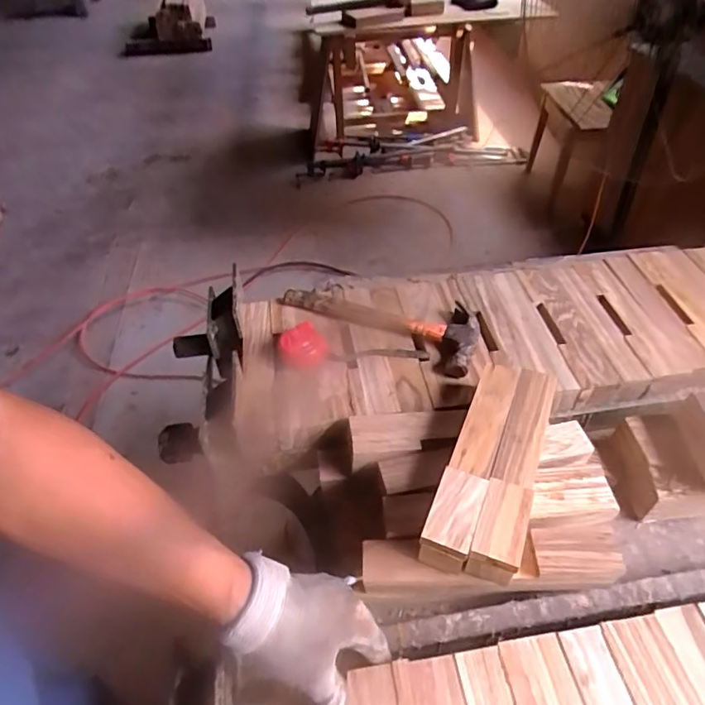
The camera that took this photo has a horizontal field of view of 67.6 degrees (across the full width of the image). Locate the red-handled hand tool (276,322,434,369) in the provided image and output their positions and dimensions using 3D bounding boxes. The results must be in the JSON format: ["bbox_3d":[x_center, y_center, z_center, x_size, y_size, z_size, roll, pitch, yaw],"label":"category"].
[{"bbox_3d":[0.001,-0.012,0.735,0.203,0.032,0.067,-3,47,0],"label":"red-handled hand tool"}]

